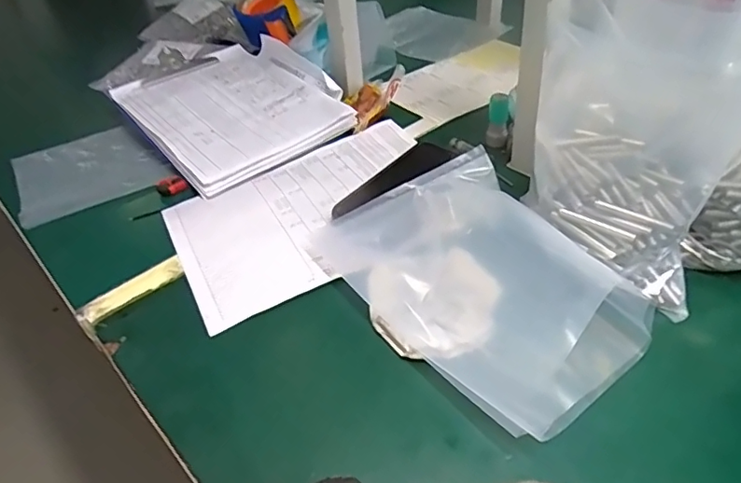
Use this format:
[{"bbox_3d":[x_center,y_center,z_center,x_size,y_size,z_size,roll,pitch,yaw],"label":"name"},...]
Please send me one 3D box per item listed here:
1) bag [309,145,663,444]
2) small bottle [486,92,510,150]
[{"bbox_3d":[0.084,0.016,0.448,0.176,0.048,0.267,-27,45,-23],"label":"bag"},{"bbox_3d":[0.145,-0.137,0.617,0.023,0.057,0.017,4,42,11],"label":"small bottle"}]

